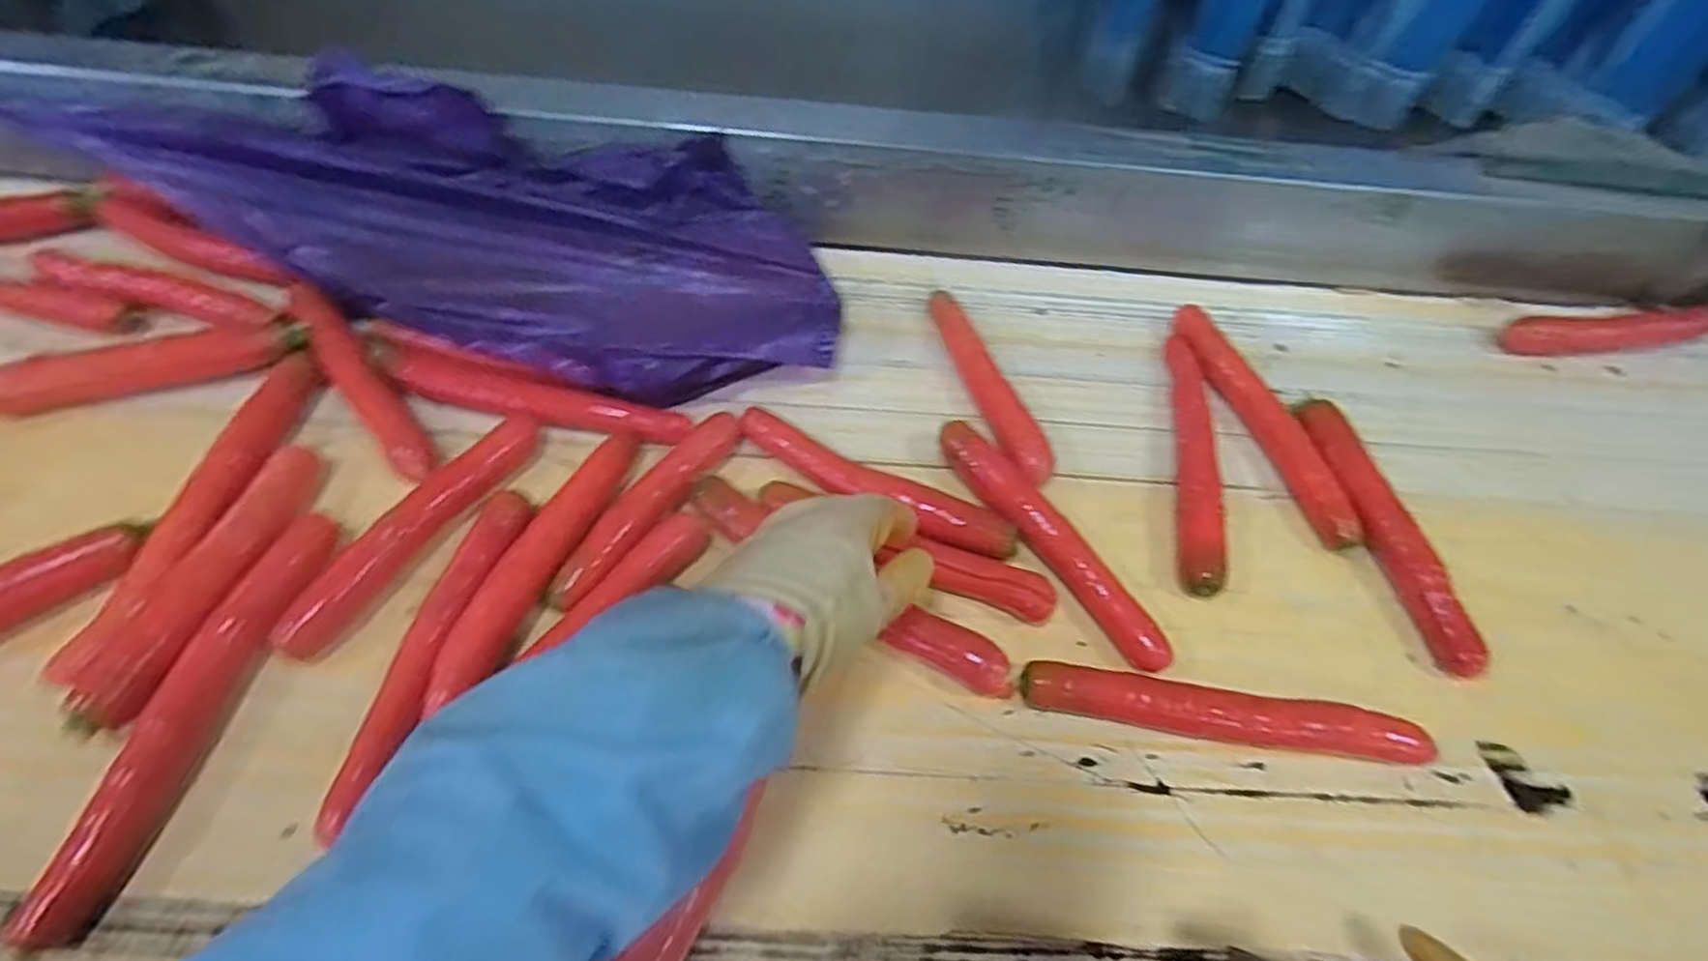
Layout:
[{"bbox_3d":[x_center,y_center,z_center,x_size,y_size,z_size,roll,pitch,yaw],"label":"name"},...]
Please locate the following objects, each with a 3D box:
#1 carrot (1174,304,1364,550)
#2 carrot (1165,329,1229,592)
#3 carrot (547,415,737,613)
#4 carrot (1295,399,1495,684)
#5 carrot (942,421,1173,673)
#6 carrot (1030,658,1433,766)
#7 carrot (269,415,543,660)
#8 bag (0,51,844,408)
[{"bbox_3d":[0.350,-0.053,0.658,0.029,0.031,0.253,-12,58,-17],"label":"carrot"},{"bbox_3d":[0.284,-0.023,0.630,0.030,0.034,0.259,13,54,0],"label":"carrot"},{"bbox_3d":[-0.154,0.018,0.576,0.031,0.025,0.195,29,60,16],"label":"carrot"},{"bbox_3d":[0.416,0.037,0.600,0.037,0.034,0.236,-5,56,-13],"label":"carrot"},{"bbox_3d":[0.147,0.044,0.573,0.035,0.040,0.231,-33,64,-21],"label":"carrot"},{"bbox_3d":[0.250,0.158,0.507,0.273,0.035,0.033,11,54,-2],"label":"carrot"},{"bbox_3d":[-0.321,0.032,0.557,0.029,0.029,0.220,29,60,16],"label":"carrot"},{"bbox_3d":[-0.343,-0.248,0.654,0.691,0.139,0.233,17,54,3],"label":"bag"}]

